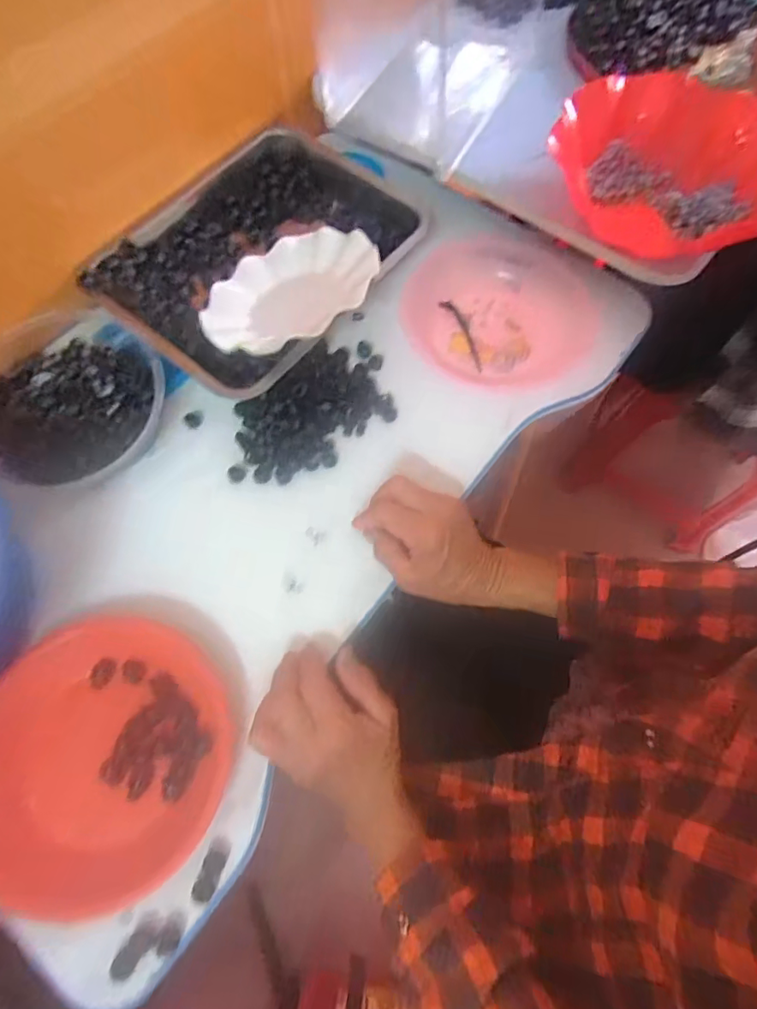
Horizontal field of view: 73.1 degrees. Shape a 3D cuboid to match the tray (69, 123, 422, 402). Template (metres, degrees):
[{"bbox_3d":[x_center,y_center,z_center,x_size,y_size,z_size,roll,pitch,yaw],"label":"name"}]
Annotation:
[{"bbox_3d":[-0.123,-0.273,0.547,0.259,0.050,0.324,35,72,11],"label":"tray"}]

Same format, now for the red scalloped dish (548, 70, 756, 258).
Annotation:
[{"bbox_3d":[0.286,-0.337,0.501,0.214,0.054,0.197,0,69,-1],"label":"red scalloped dish"}]

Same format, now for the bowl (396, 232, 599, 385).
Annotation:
[{"bbox_3d":[0.137,-0.211,0.556,0.217,0.035,0.178,2,69,-1],"label":"bowl"}]

